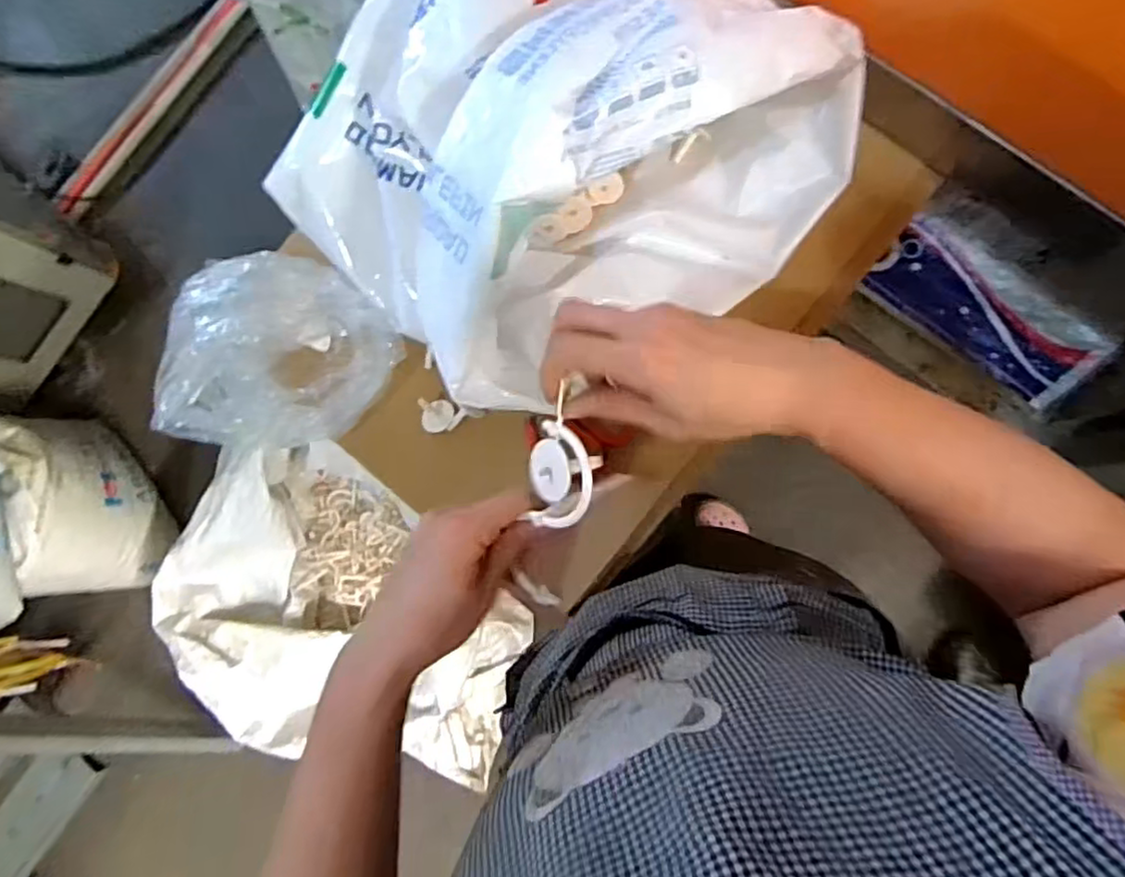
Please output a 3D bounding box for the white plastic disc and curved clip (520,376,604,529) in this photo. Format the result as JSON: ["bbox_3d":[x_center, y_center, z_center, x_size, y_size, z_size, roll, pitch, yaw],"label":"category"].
[{"bbox_3d":[0.004,0.019,0.379,0.049,0.024,0.055,46,128,32],"label":"white plastic disc and curved clip"}]

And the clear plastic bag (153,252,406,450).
[{"bbox_3d":[-0.270,-0.073,0.636,0.173,0.140,0.200,27,89,8],"label":"clear plastic bag"}]

